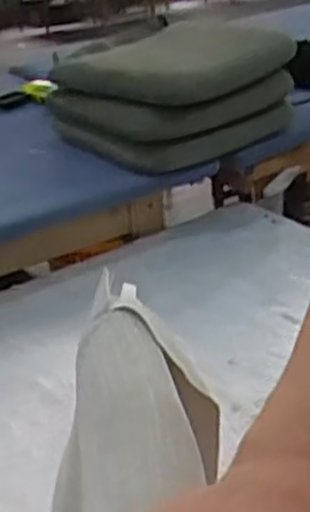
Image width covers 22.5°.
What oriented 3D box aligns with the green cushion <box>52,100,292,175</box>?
[{"bbox_3d":[0.019,-0.304,1.773,0.407,0.083,0.421,-22,33,-31],"label":"green cushion"}]

